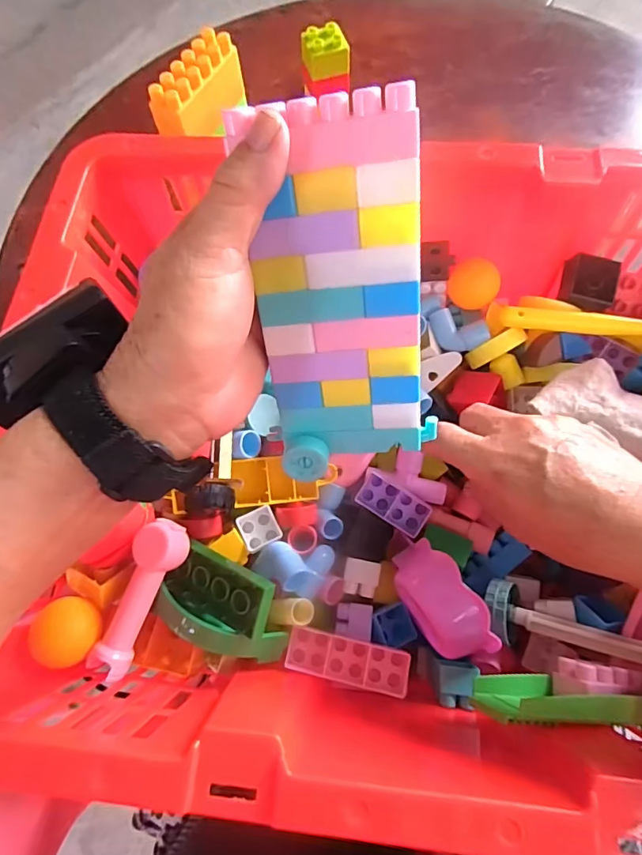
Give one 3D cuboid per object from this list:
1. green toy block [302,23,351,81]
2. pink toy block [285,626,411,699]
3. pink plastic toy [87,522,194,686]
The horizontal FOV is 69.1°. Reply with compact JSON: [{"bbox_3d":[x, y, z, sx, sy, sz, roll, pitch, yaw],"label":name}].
[{"bbox_3d":[0.003,-0.303,0.376,0.035,0.020,0.031,-16,70,-3],"label":"green toy block"},{"bbox_3d":[0.016,0.141,0.281,0.073,0.012,0.025,11,71,6],"label":"pink toy block"},{"bbox_3d":[-0.104,0.097,0.268,0.025,0.019,0.089,21,85,10],"label":"pink plastic toy"}]

